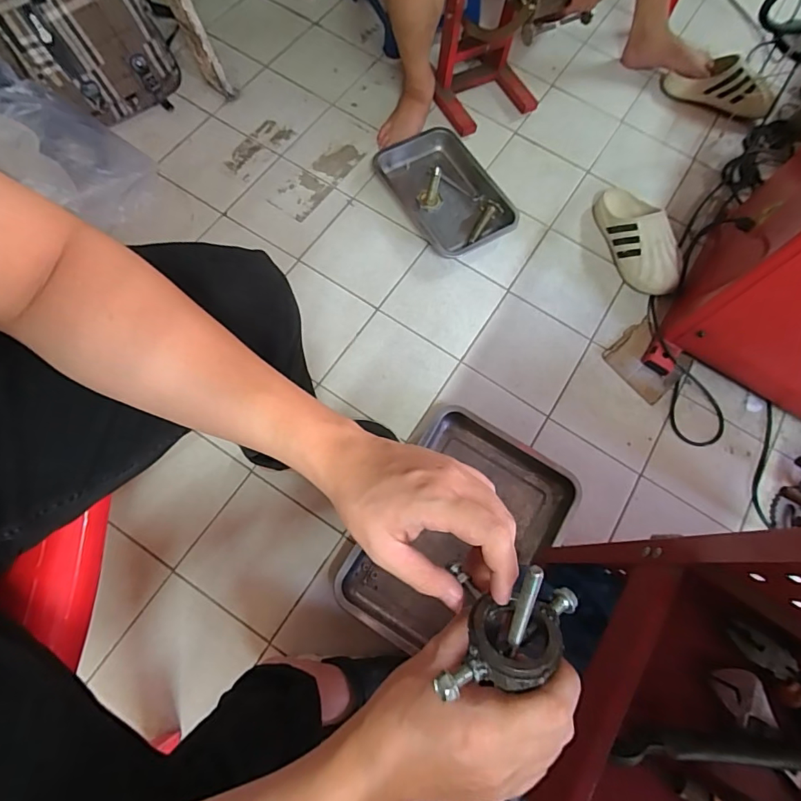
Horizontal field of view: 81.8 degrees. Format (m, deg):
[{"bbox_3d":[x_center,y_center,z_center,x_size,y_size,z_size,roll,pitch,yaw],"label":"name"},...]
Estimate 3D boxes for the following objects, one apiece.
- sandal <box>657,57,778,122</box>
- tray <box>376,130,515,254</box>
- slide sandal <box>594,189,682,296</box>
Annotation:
[{"bbox_3d":[0.764,-0.752,1.106,0.253,0.099,0.080,36,75,24],"label":"sandal"},{"bbox_3d":[0.108,-0.460,1.021,0.206,0.047,0.311,-33,77,-11],"label":"tray"},{"bbox_3d":[0.498,-0.347,0.968,0.098,0.097,0.264,-22,75,-8],"label":"slide sandal"}]

